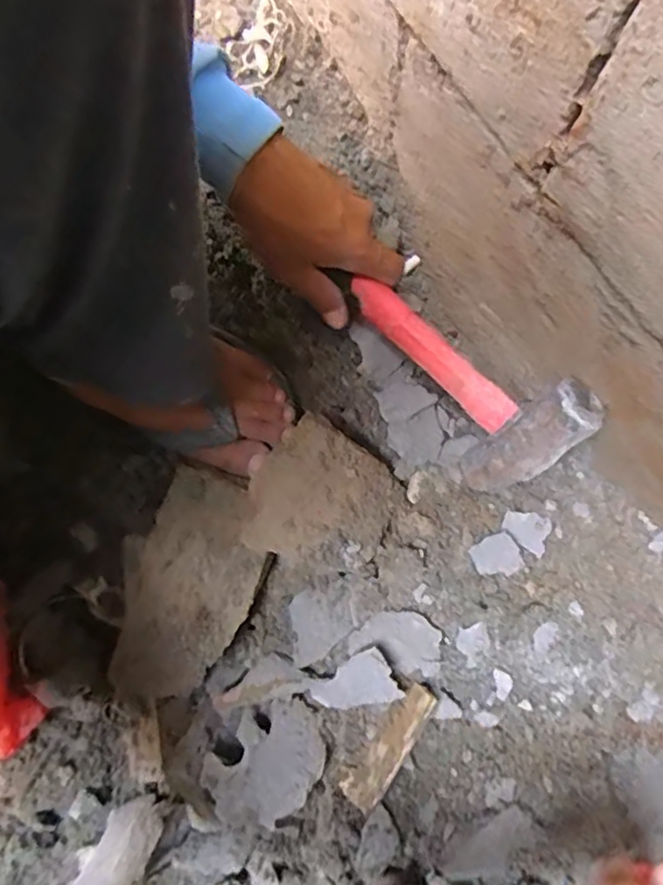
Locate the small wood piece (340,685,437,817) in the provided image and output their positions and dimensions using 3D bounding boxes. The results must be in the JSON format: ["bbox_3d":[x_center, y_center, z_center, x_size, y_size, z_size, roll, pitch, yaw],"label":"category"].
[{"bbox_3d":[0.044,0.224,0.471,0.029,0.007,0.094,34,86,36],"label":"small wood piece"}]

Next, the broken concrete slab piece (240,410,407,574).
[{"bbox_3d":[-0.010,0.047,0.491,0.106,0.025,0.105,36,79,-12],"label":"broken concrete slab piece"}]

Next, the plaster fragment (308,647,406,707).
[{"bbox_3d":[0.019,0.182,0.471,0.064,0.007,0.048,-34,107,17],"label":"plaster fragment"}]

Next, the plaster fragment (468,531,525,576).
[{"bbox_3d":[0.125,0.087,0.484,0.033,0.005,0.030,-23,78,-6],"label":"plaster fragment"}]

